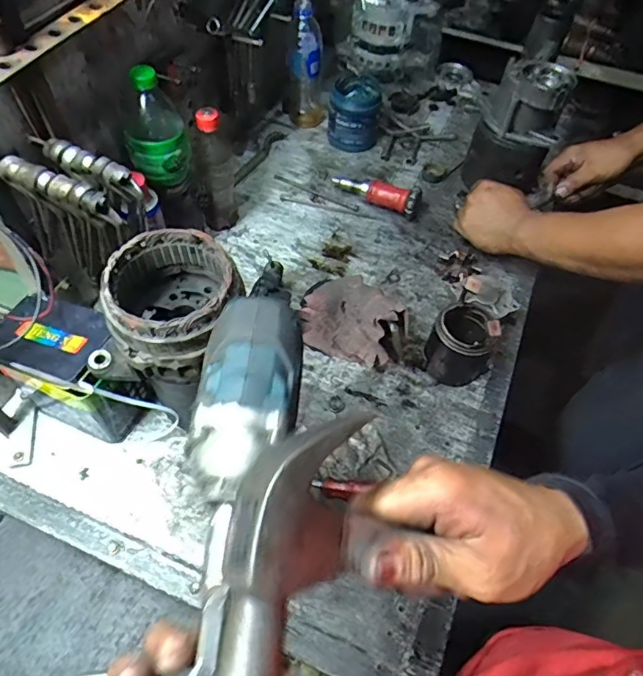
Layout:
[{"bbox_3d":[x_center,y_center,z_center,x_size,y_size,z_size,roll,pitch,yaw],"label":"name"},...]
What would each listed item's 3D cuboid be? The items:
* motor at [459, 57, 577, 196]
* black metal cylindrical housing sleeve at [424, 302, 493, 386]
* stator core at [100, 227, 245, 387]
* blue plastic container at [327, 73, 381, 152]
[{"bbox_3d":[0.315,-0.332,0.825,0.126,0.198,0.097,22,56,11],"label":"motor"},{"bbox_3d":[0.184,0.009,0.660,0.082,0.090,0.077,2,55,-2],"label":"black metal cylindrical housing sleeve"},{"bbox_3d":[-0.143,-0.034,0.488,0.115,0.080,0.115,2,55,-2],"label":"stator core"},{"bbox_3d":[0.063,-0.416,0.927,0.092,0.104,0.105,9,55,3],"label":"blue plastic container"}]

